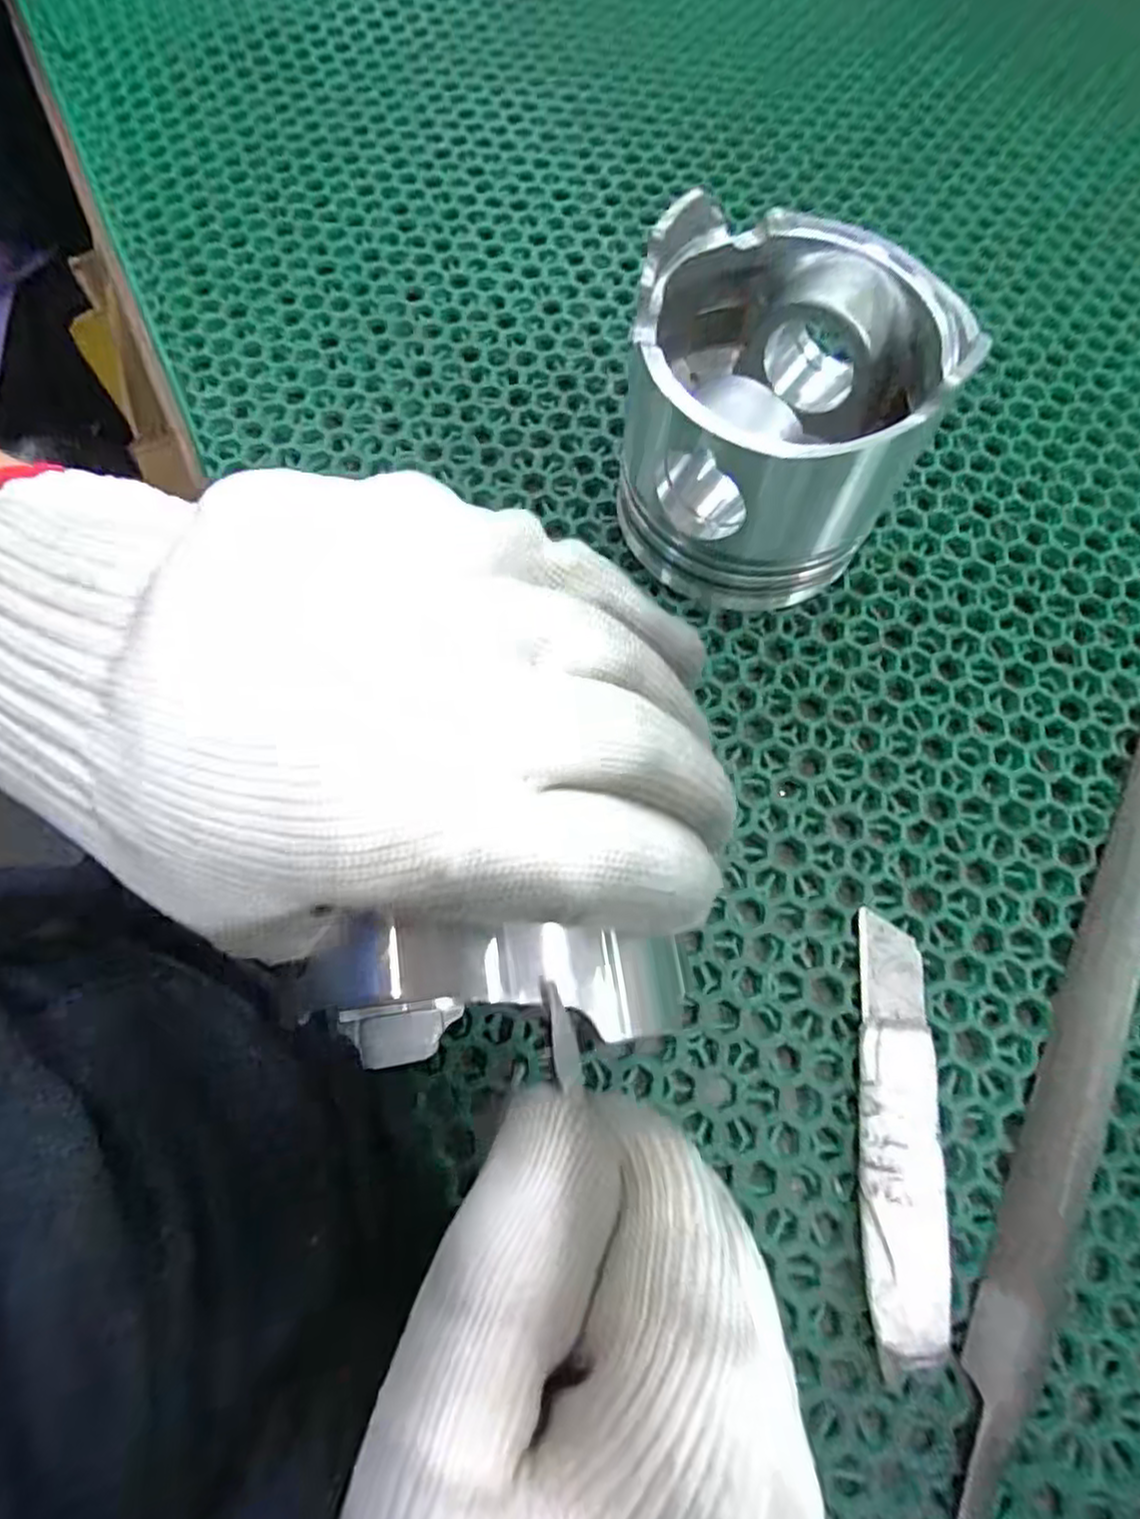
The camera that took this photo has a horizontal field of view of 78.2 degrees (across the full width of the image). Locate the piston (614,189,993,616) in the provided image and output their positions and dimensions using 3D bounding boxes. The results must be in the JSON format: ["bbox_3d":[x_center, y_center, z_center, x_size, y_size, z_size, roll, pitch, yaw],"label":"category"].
[{"bbox_3d":[0.065,-0.106,0.227,0.093,0.083,0.090,11,71,4],"label":"piston"}]

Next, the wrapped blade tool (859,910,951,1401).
[{"bbox_3d":[0.090,0.101,0.195,0.020,0.009,0.110,6,71,2],"label":"wrapped blade tool"}]

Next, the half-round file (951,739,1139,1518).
[{"bbox_3d":[0.143,0.092,0.199,0.017,0.005,0.239,27,73,9],"label":"half-round file"}]

